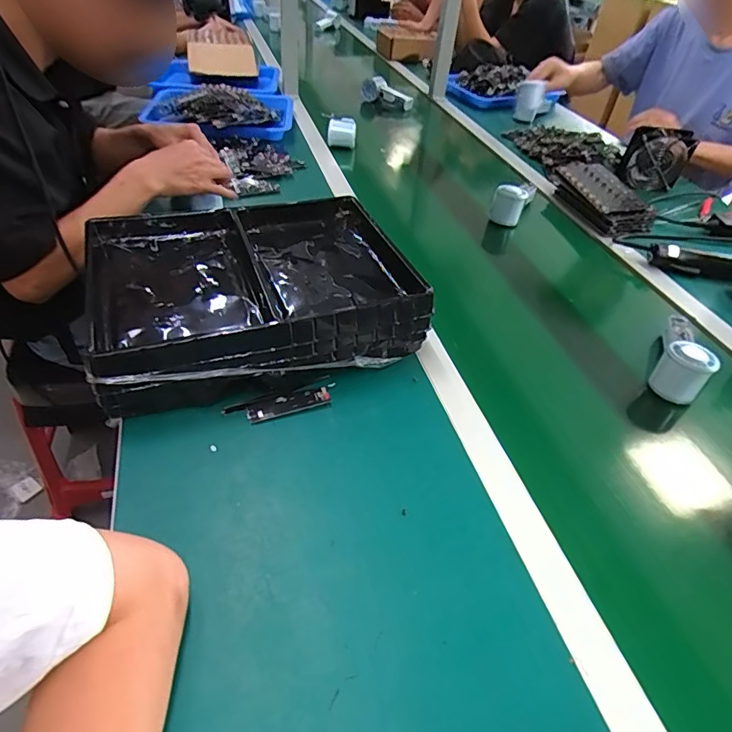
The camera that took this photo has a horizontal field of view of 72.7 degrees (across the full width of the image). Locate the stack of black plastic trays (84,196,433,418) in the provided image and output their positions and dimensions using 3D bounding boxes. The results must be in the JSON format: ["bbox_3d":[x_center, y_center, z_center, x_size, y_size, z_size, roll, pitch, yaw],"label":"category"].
[{"bbox_3d":[-0.137,-0.105,0.648,0.402,0.092,0.301,-12,46,-18],"label":"stack of black plastic trays"}]

